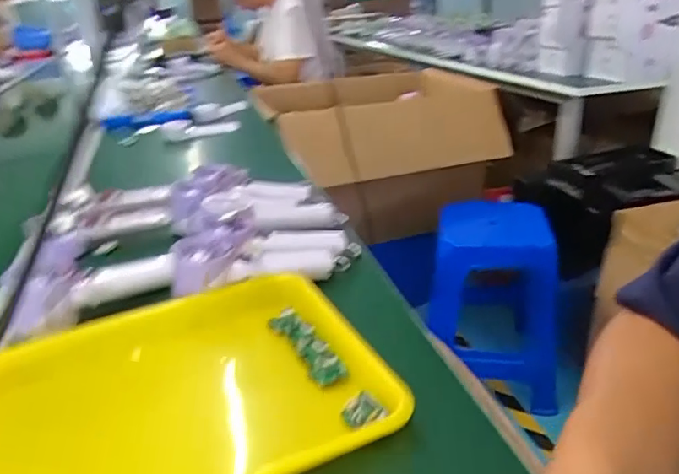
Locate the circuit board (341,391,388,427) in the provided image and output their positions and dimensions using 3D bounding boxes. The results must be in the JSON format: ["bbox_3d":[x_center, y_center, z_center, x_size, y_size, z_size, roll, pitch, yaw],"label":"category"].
[{"bbox_3d":[0.018,0.137,0.418,0.028,0.009,0.033,-18,30,-25],"label":"circuit board"}]

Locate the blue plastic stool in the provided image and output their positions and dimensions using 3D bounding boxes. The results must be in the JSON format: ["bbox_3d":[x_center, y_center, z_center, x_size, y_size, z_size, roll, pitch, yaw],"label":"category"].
[{"bbox_3d":[0.432,0.172,1.476,0.326,0.447,0.377,3,28,15],"label":"blue plastic stool"}]

